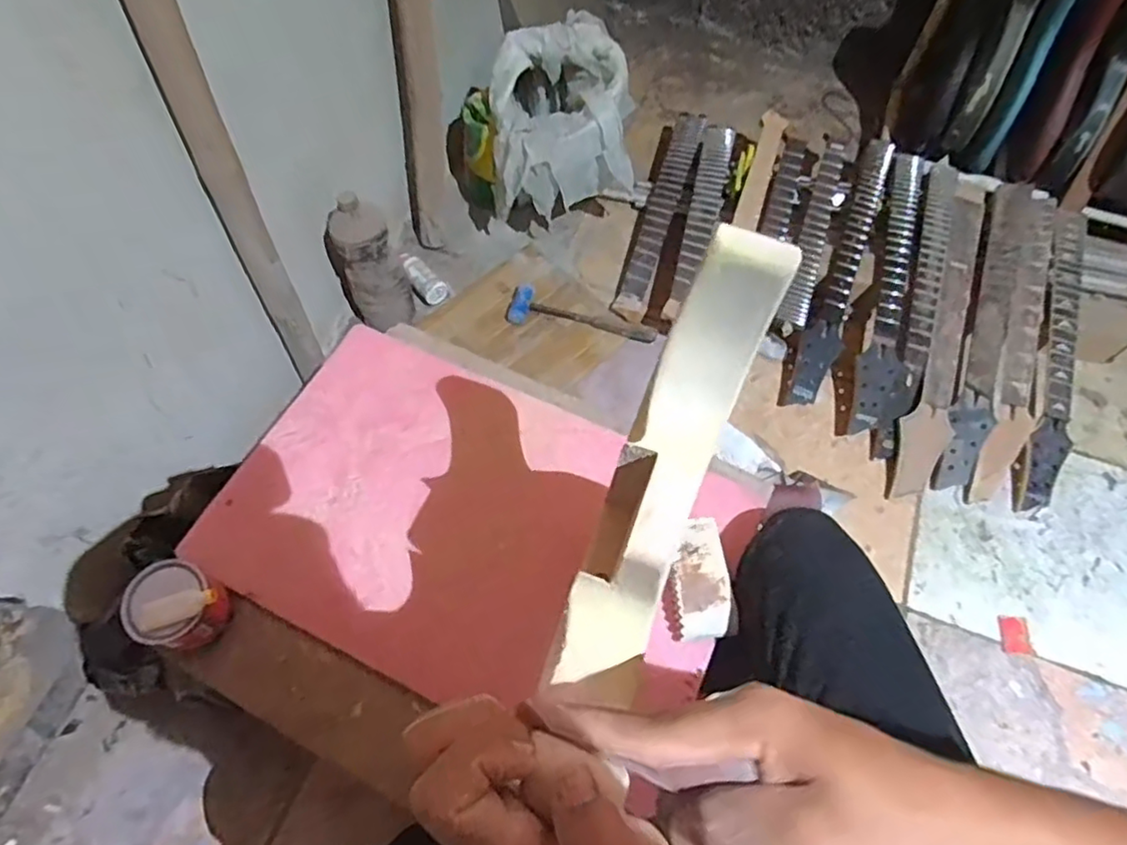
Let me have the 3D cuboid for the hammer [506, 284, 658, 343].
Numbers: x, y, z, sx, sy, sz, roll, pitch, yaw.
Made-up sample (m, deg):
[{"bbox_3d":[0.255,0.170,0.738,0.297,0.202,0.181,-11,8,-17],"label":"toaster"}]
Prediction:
[{"bbox_3d":[0.036,-0.203,1.279,0.301,0.034,0.071,13,64,7],"label":"hammer"}]

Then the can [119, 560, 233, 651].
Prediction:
[{"bbox_3d":[-0.365,0.172,0.606,0.073,0.056,0.076,0,63,0],"label":"can"}]

